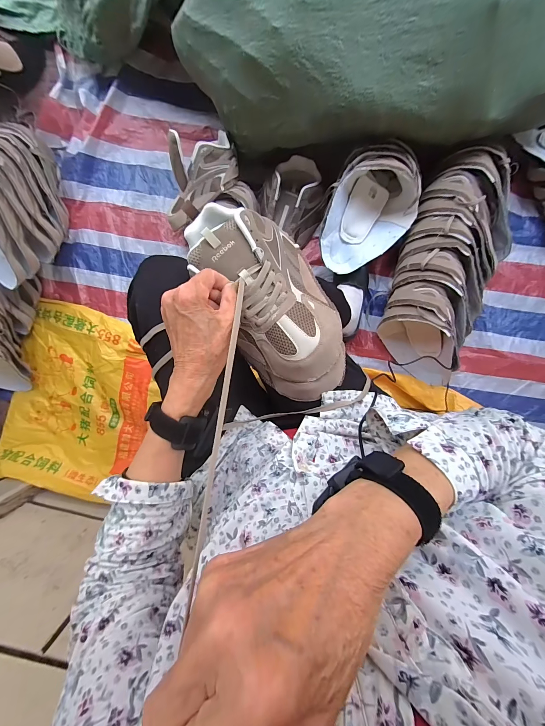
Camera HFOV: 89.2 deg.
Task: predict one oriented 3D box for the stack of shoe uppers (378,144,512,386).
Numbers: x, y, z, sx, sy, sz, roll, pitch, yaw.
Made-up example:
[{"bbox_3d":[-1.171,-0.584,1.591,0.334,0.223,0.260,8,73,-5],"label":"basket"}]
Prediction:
[{"bbox_3d":[0.425,-0.222,0.675,0.225,0.167,0.534,15,97,3],"label":"stack of shoe uppers"}]

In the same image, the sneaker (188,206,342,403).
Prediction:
[{"bbox_3d":[-0.001,-0.078,0.357,0.130,0.082,0.265,-29,93,7],"label":"sneaker"}]

